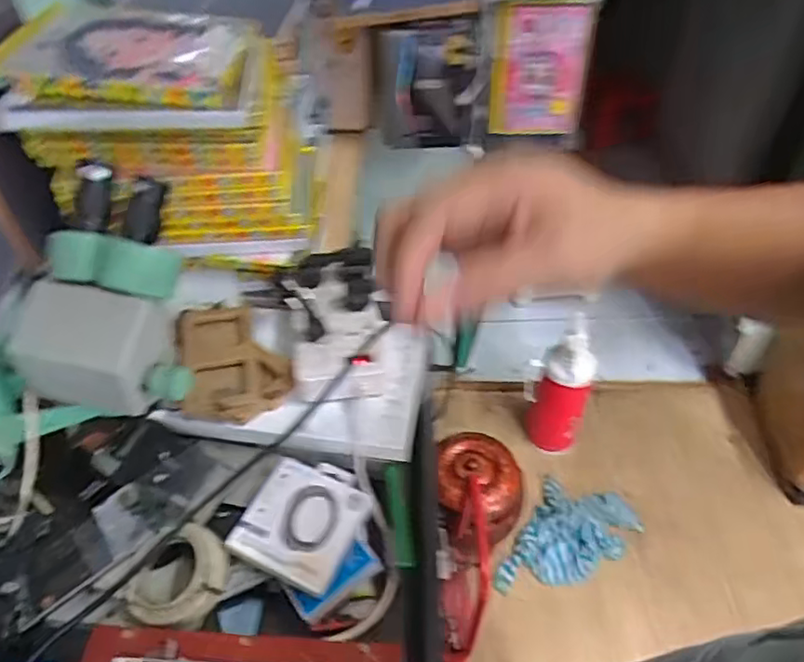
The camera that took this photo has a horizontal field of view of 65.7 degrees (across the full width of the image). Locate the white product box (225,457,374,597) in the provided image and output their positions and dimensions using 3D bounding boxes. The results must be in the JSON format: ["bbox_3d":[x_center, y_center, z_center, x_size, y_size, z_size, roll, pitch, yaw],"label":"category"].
[{"bbox_3d":[-0.100,0.187,0.619,0.111,0.020,0.109,19,47,18],"label":"white product box"}]

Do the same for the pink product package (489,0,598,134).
[{"bbox_3d":[0.254,-0.475,1.145,0.189,0.228,0.043,-12,45,-12],"label":"pink product package"}]

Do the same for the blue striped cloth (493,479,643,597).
[{"bbox_3d":[0.404,0.517,1.487,0.243,0.078,0.353,23,48,22],"label":"blue striped cloth"}]

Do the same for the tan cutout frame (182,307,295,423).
[{"bbox_3d":[-0.196,0.030,0.725,0.118,0.027,0.167,-10,45,-11],"label":"tan cutout frame"}]

